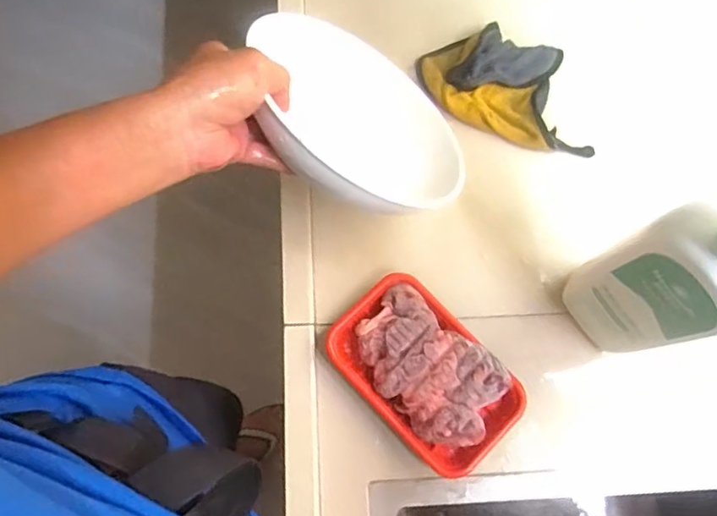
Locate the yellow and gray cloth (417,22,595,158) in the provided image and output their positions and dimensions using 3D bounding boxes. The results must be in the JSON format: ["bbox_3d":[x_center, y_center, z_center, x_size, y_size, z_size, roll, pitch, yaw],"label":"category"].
[{"bbox_3d":[0.163,-0.185,0.621,0.192,0.030,0.111,20,78,5],"label":"yellow and gray cloth"}]

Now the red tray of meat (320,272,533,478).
[{"bbox_3d":[0.060,0.104,0.529,0.108,0.044,0.175,-44,80,-9],"label":"red tray of meat"}]

